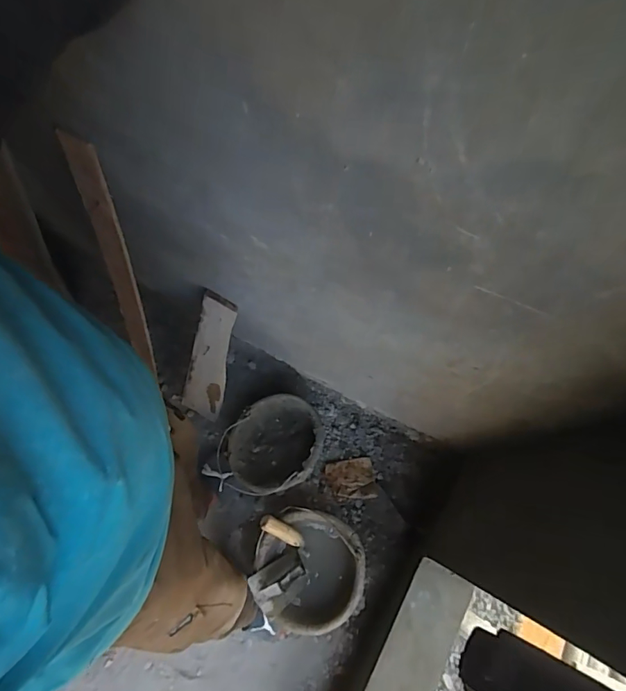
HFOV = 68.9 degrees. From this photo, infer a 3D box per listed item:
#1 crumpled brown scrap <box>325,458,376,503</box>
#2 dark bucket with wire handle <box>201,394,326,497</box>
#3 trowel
[{"bbox_3d":[0.101,0.360,1.220,0.124,0.029,0.101,-7,72,0],"label":"crumpled brown scrap"},{"bbox_3d":[-0.115,0.277,1.174,0.299,0.158,0.214,-41,75,-10],"label":"dark bucket with wire handle"},{"bbox_3d":[-0.075,0.510,1.047,0.128,0.091,0.204,13,73,6],"label":"trowel"}]

